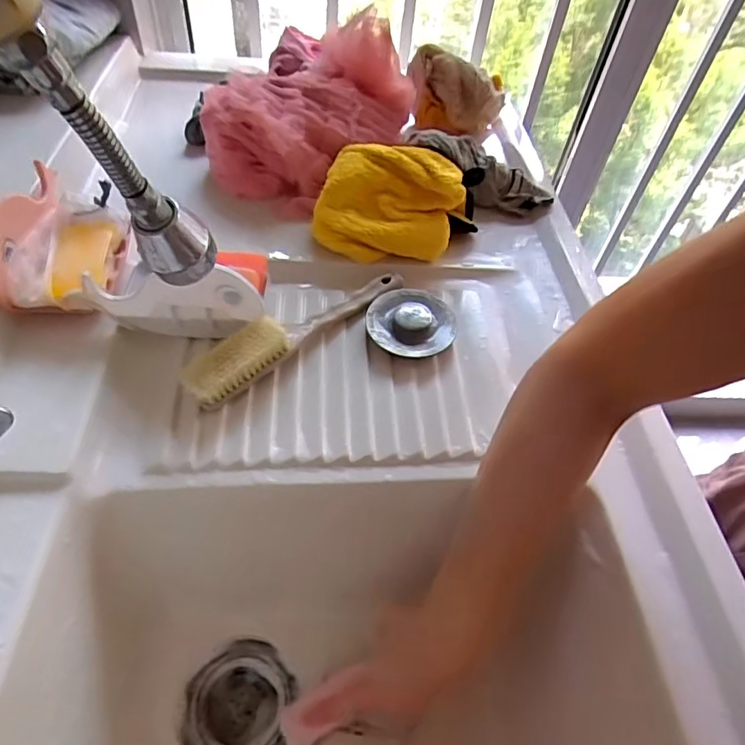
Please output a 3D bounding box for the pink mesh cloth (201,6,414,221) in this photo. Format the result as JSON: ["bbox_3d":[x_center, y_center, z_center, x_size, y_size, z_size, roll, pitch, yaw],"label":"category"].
[{"bbox_3d":[-0.066,-0.317,0.623,0.207,0.135,0.242,17,51,7],"label":"pink mesh cloth"}]

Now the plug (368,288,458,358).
[{"bbox_3d":[0.037,-0.050,0.504,0.082,0.026,0.086,5,50,-3],"label":"plug"}]

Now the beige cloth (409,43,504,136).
[{"bbox_3d":[0.111,-0.376,0.708,0.124,0.082,0.071,4,50,-3],"label":"beige cloth"}]

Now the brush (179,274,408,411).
[{"bbox_3d":[-0.065,-0.044,0.485,0.226,0.038,0.036,-35,62,-30],"label":"brush"}]

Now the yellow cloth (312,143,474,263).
[{"bbox_3d":[0.018,-0.174,0.549,0.144,0.037,0.114,8,95,3],"label":"yellow cloth"}]

